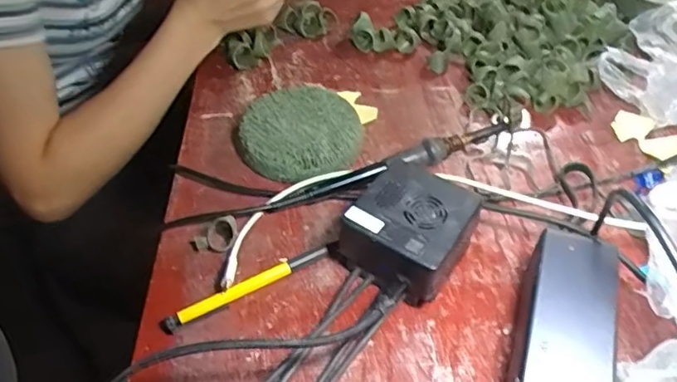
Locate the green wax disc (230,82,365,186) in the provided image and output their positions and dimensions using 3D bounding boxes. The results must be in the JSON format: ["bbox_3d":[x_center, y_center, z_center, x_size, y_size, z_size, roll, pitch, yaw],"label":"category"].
[{"bbox_3d":[-0.034,-0.051,0.487,0.105,0.026,0.105,-1,47,1],"label":"green wax disc"}]

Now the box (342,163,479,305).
[{"bbox_3d":[0.049,0.027,0.396,0.086,0.048,0.086,28,54,25],"label":"box"}]

